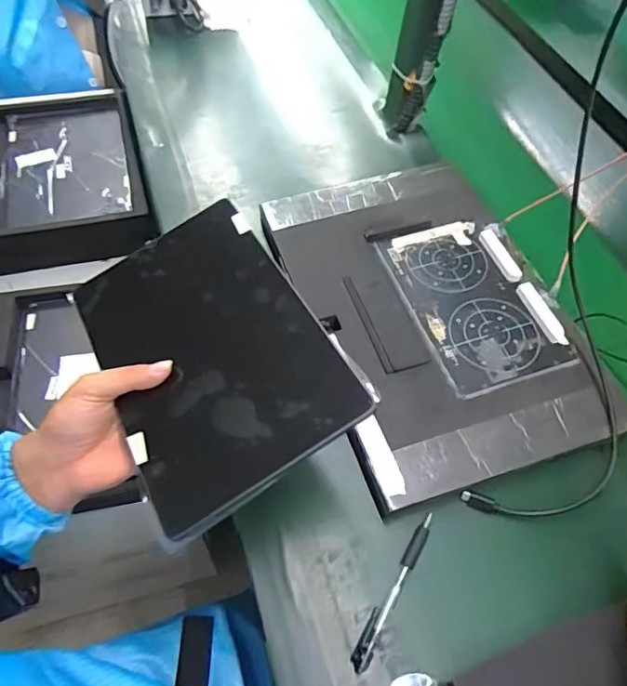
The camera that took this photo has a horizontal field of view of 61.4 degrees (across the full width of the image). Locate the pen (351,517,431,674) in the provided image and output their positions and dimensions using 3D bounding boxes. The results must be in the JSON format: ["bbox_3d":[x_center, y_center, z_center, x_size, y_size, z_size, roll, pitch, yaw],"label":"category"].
[{"bbox_3d":[0.067,0.201,0.434,0.015,0.011,0.134,29,60,14],"label":"pen"}]

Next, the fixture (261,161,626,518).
[{"bbox_3d":[0.121,-0.042,0.572,0.262,0.035,0.382,-14,59,-13],"label":"fixture"}]

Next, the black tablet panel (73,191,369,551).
[{"bbox_3d":[-0.085,0.000,0.410,0.162,0.009,0.243,-32,60,-5],"label":"black tablet panel"}]

